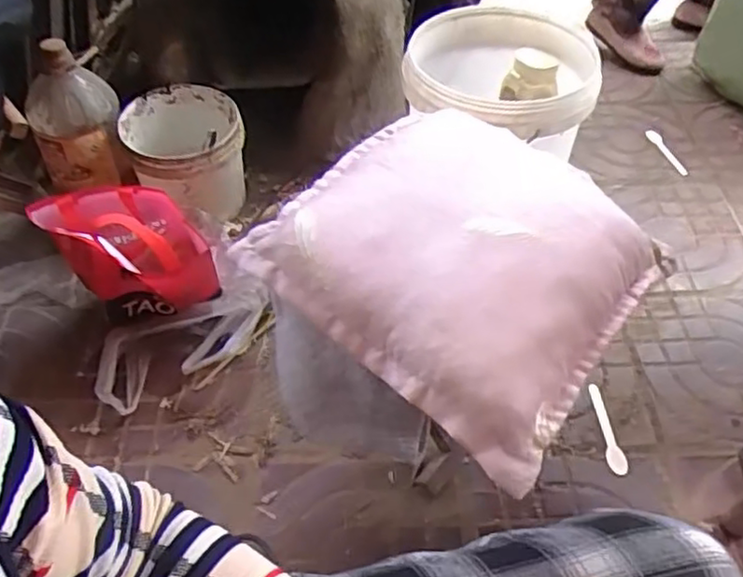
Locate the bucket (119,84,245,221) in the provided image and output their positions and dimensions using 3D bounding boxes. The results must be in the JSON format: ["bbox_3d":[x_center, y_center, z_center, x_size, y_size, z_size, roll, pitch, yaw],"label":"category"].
[{"bbox_3d":[-0.346,-0.249,1.293,0.205,0.199,0.225,0,49,0],"label":"bucket"}]

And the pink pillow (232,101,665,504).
[{"bbox_3d":[0.125,-0.053,0.816,0.393,0.106,0.420,32,57,25],"label":"pink pillow"}]

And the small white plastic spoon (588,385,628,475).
[{"bbox_3d":[0.372,0.220,1.064,0.031,0.012,0.148,-2,49,-1],"label":"small white plastic spoon"}]

